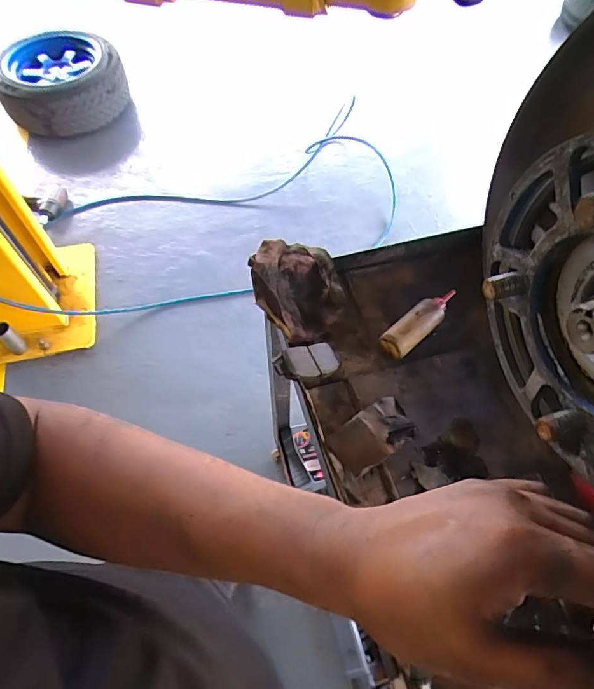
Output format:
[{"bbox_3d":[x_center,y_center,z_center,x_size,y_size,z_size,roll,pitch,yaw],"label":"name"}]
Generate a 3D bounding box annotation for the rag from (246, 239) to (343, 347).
[{"bbox_3d":[0.002,-0.085,0.702,0.134,0.082,0.149,-10,61,-6],"label":"rag"}]

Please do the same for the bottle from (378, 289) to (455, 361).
[{"bbox_3d":[0.184,-0.033,0.681,0.145,0.036,0.041,-39,68,-20],"label":"bottle"}]

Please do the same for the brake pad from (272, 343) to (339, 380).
[{"bbox_3d":[0.014,0.023,0.626,0.091,0.010,0.050,-9,58,-24],"label":"brake pad"}]

